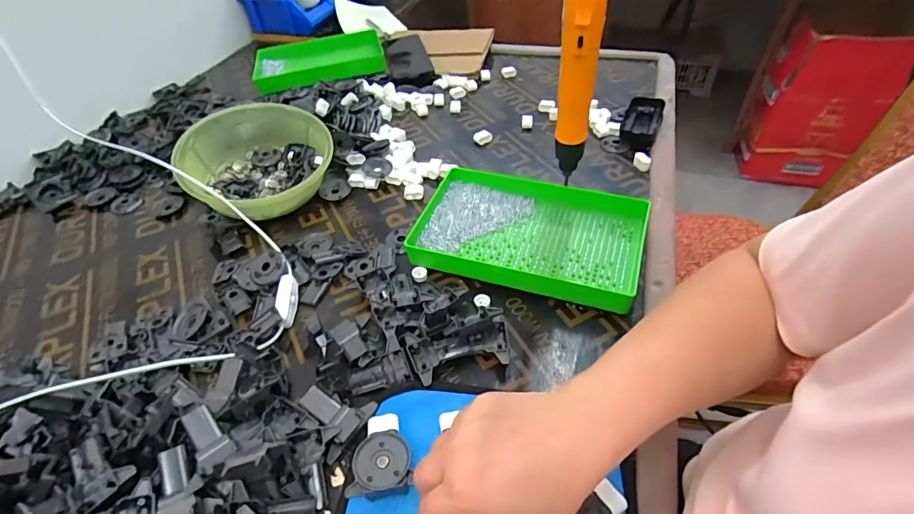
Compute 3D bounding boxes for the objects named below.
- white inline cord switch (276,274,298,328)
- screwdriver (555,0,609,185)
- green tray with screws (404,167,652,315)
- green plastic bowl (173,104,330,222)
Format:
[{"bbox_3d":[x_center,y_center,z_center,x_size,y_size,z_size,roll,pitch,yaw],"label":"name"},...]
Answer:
[{"bbox_3d":[-0.180,0.044,0.497,0.021,0.012,0.060,-10,58,-5],"label":"white inline cord switch"},{"bbox_3d":[0.115,-0.163,0.449,0.033,0.195,0.039,9,46,13],"label":"screwdriver"},{"bbox_3d":[0.080,-0.025,0.533,0.247,0.046,0.146,13,47,17],"label":"green tray with screws"},{"bbox_3d":[-0.267,-0.127,0.638,0.192,0.088,0.188,-24,48,-18],"label":"green plastic bowl"}]

